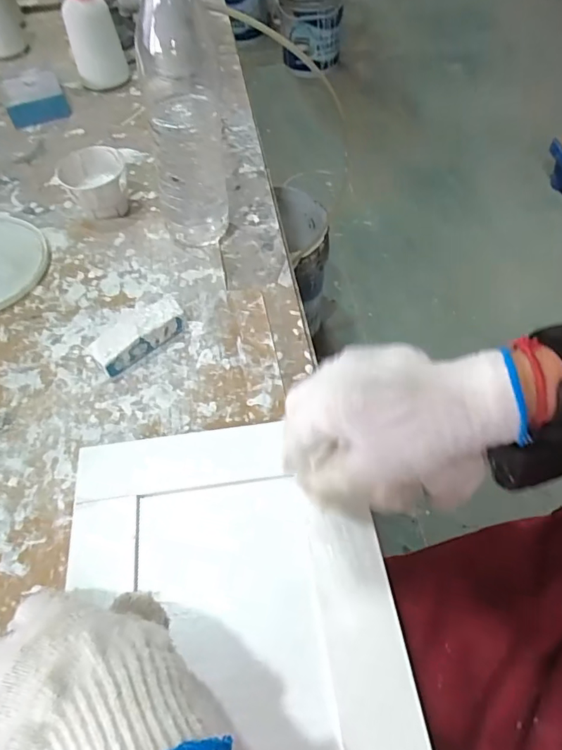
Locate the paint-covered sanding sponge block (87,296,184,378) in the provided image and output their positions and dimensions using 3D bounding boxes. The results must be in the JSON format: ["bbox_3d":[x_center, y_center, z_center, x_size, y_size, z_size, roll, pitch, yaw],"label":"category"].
[{"bbox_3d":[-0.109,-0.031,0.389,0.073,0.024,0.026,-36,61,-21],"label":"paint-covered sanding sponge block"}]

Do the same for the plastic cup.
[{"bbox_3d":[-0.177,-0.182,0.486,0.059,0.049,0.060,-1,54,2],"label":"plastic cup"}]

